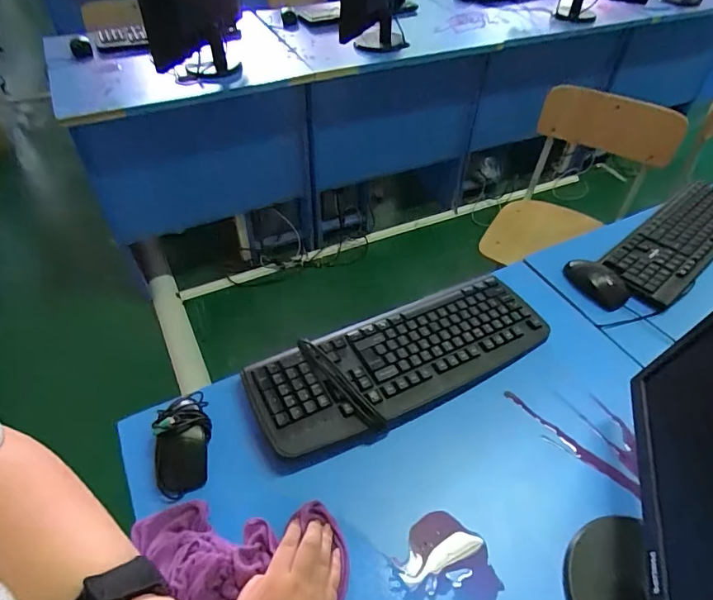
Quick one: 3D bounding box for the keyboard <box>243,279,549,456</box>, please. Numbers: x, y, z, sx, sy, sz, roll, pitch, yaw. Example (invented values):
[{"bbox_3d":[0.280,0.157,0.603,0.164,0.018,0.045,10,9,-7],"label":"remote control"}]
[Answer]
[{"bbox_3d":[0.072,0.078,0.669,0.439,0.020,0.154,-20,51,-20],"label":"keyboard"}]

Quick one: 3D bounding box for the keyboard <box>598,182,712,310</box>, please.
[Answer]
[{"bbox_3d":[0.614,-0.125,0.874,0.412,0.016,0.130,-32,56,-28],"label":"keyboard"}]

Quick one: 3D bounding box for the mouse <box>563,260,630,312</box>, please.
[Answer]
[{"bbox_3d":[0.416,-0.030,0.805,0.059,0.028,0.109,-23,52,-22],"label":"mouse"}]

